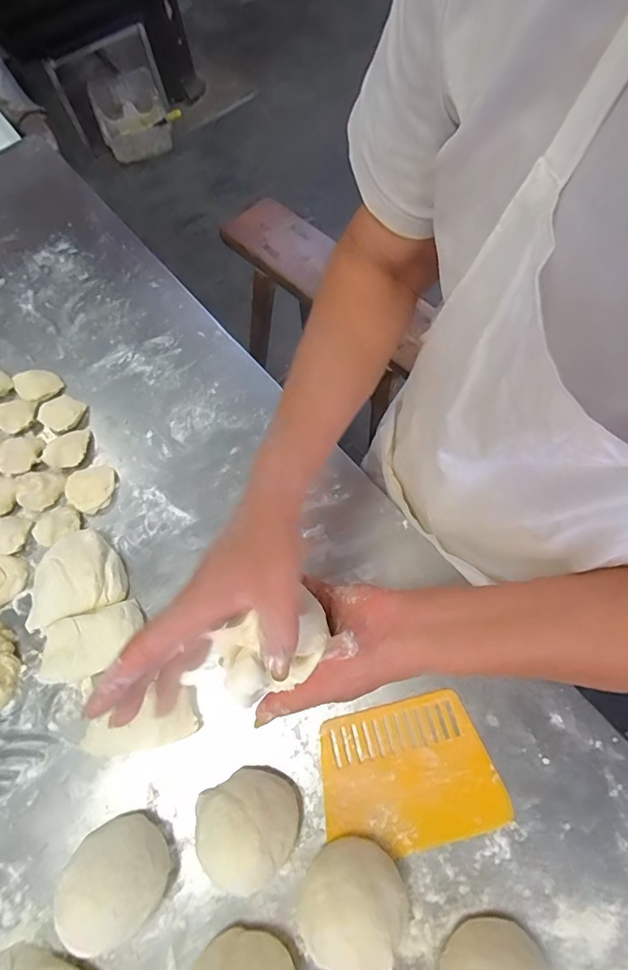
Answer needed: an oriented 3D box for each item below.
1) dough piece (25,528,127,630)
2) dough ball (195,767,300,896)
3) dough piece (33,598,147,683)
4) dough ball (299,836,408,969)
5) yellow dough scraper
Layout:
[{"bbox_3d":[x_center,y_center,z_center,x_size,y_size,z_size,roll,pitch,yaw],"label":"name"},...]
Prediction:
[{"bbox_3d":[-0.260,0.096,0.488,0.094,0.028,0.086,-20,68,-5],"label":"dough piece"},{"bbox_3d":[-0.055,0.288,0.388,0.078,0.059,0.073,-1,67,3],"label":"dough ball"},{"bbox_3d":[-0.227,0.160,0.464,0.100,0.029,0.060,-22,68,-6],"label":"dough piece"},{"bbox_3d":[0.031,0.343,0.366,0.087,0.062,0.082,-1,67,3],"label":"dough ball"},{"bbox_3d":[0.086,0.264,0.419,0.155,0.008,0.117,-14,69,-2],"label":"yellow dough scraper"}]

